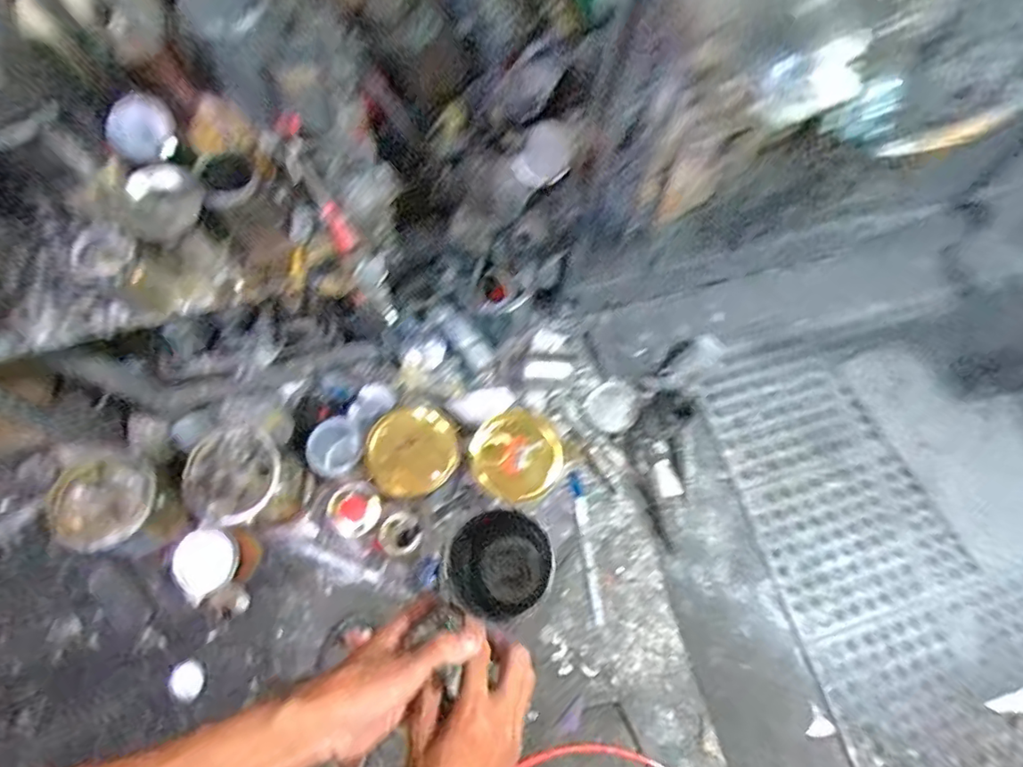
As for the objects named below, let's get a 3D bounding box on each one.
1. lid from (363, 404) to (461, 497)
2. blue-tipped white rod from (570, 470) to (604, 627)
[{"bbox_3d":[-0.182,0.122,1.026,0.160,0.028,0.159,-2,75,9],"label":"lid"},{"bbox_3d":[0.157,0.333,1.163,0.027,0.012,0.297,-8,71,-3],"label":"blue-tipped white rod"}]

